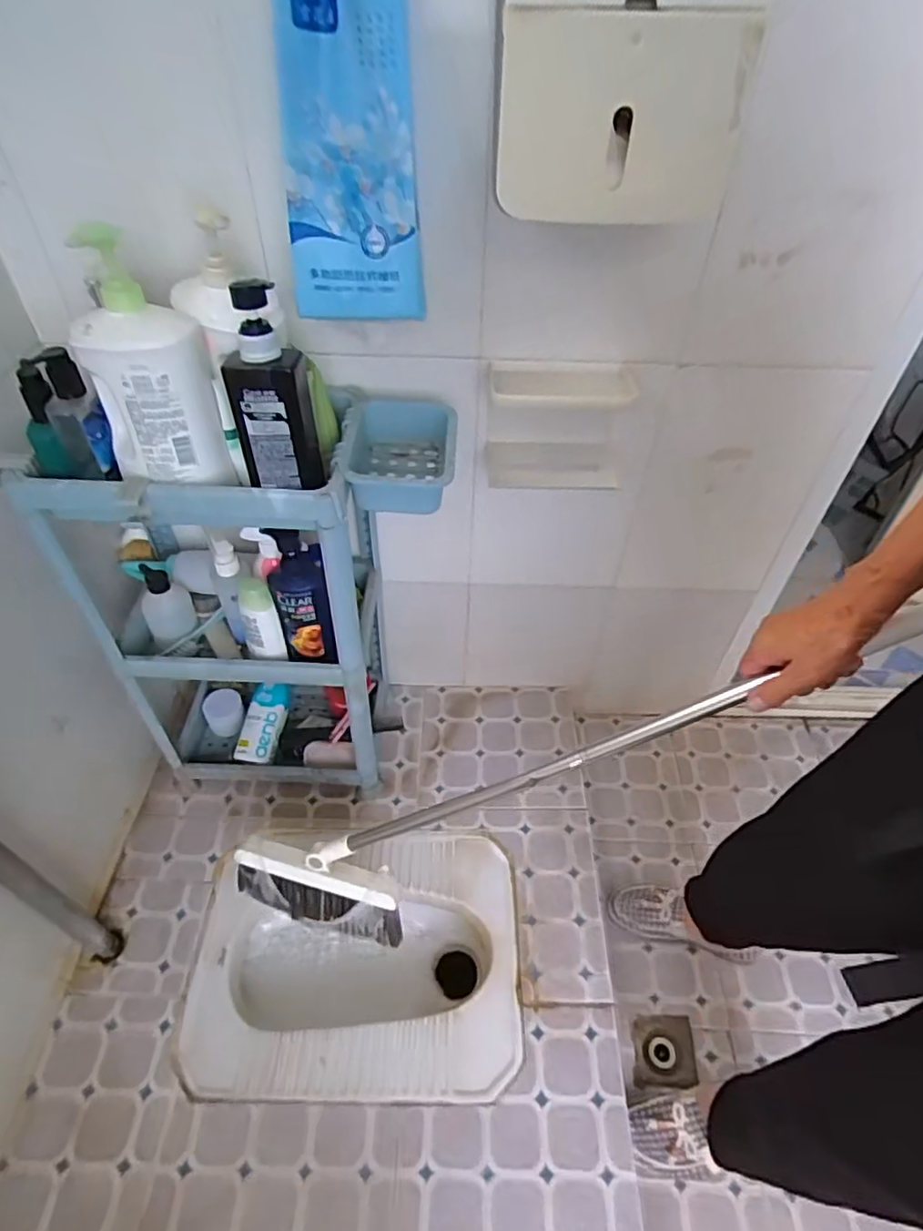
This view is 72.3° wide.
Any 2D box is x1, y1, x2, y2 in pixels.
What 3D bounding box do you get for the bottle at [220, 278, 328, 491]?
[{"bbox_3d":[-0.186,-0.220,0.625,0.084,0.191,0.071,-10,46,-13],"label":"bottle"}]

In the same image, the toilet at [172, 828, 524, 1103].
[{"bbox_3d":[-0.161,0.556,1.011,0.483,0.164,0.371,2,45,-2],"label":"toilet"}]

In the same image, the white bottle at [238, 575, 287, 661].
[{"bbox_3d":[-0.272,0.010,0.859,0.048,0.117,0.047,-19,49,-21],"label":"white bottle"}]

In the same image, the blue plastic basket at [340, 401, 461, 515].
[{"bbox_3d":[-0.074,-0.191,0.755,0.131,0.056,0.180,2,45,-1],"label":"blue plastic basket"}]

